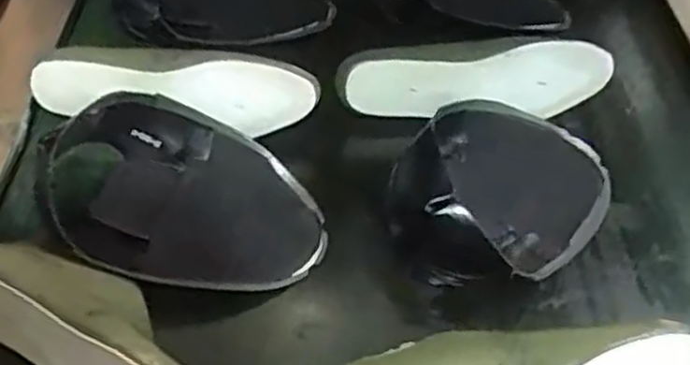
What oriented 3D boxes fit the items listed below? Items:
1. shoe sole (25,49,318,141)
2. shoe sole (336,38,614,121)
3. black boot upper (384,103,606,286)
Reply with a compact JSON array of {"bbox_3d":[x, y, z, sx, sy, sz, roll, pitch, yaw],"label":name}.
[{"bbox_3d":[-0.180,-0.103,0.768,0.297,0.065,0.081,8,47,4],"label":"shoe sole"},{"bbox_3d":[0.143,-0.114,0.797,0.300,0.071,0.063,2,46,-3],"label":"shoe sole"},{"bbox_3d":[0.162,-0.005,0.714,0.281,0.094,0.172,-33,56,-30],"label":"black boot upper"}]

